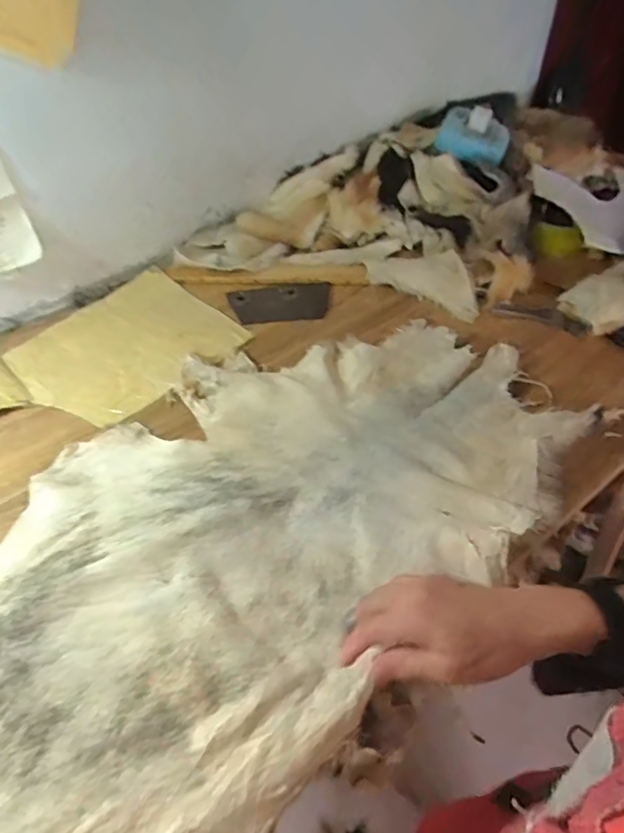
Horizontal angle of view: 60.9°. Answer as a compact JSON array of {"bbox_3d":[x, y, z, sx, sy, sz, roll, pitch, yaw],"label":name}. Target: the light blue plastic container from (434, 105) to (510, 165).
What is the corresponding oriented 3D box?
[{"bbox_3d":[0.297,-0.515,0.973,0.090,0.028,0.187,-51,47,14],"label":"light blue plastic container"}]

